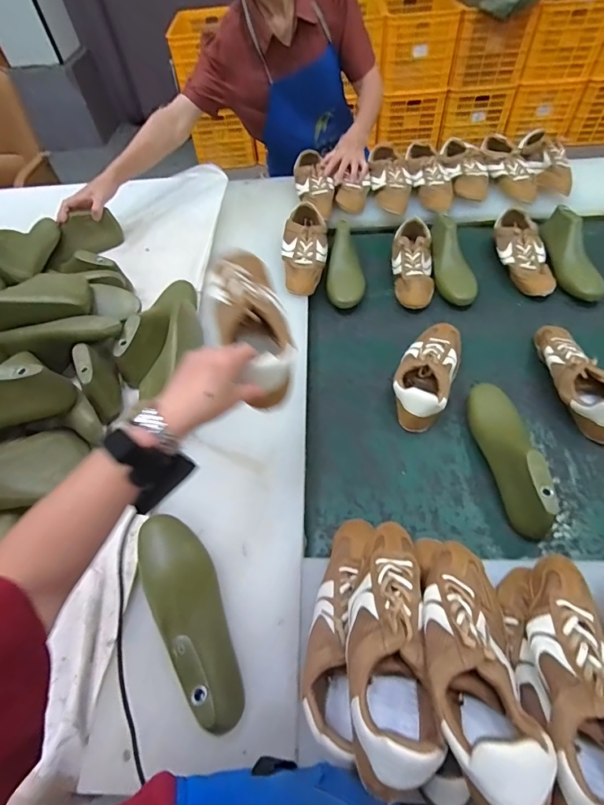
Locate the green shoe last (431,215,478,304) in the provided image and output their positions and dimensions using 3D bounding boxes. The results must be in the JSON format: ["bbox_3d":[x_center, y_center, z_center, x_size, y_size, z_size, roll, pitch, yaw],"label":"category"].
[{"bbox_3d":[0.350,-0.332,0.924,0.093,0.080,0.245,2,56,6],"label":"green shoe last"}]

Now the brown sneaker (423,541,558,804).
[{"bbox_3d":[0.168,0.245,0.393,0.095,0.074,0.255,5,28,8],"label":"brown sneaker"}]

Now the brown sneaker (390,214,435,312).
[{"bbox_3d":[0.259,-0.327,0.937,0.095,0.075,0.232,3,56,7],"label":"brown sneaker"}]

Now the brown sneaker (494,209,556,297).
[{"bbox_3d":[0.512,-0.351,0.922,0.109,0.072,0.238,2,56,6],"label":"brown sneaker"}]

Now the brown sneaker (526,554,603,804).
[{"bbox_3d":[0.266,0.265,0.382,0.095,0.079,0.259,12,40,13],"label":"brown sneaker"}]

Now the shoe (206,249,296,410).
[{"bbox_3d":[-0.062,-0.112,0.516,0.081,0.080,0.233,-15,63,-5],"label":"shoe"}]

